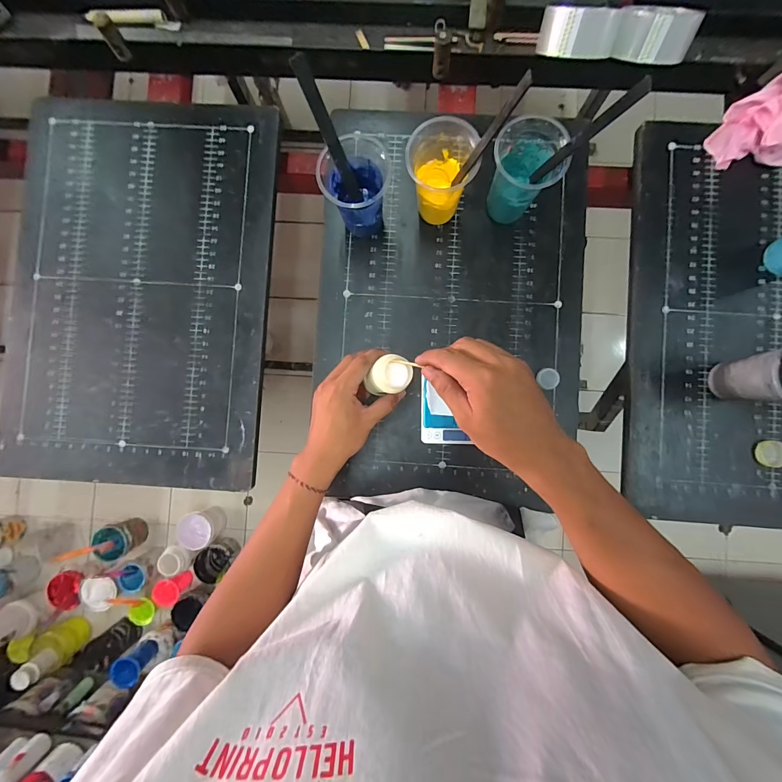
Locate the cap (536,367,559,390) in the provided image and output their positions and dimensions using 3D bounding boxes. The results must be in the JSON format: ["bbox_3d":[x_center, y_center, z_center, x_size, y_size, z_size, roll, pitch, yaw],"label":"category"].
[{"bbox_3d":[0.233,-0.018,0.519,0.032,0.008,0.029,32,89,2],"label":"cap"}]

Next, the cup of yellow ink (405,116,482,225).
[{"bbox_3d":[0.069,-0.304,0.479,0.093,0.116,0.110,-38,88,0],"label":"cup of yellow ink"}]

